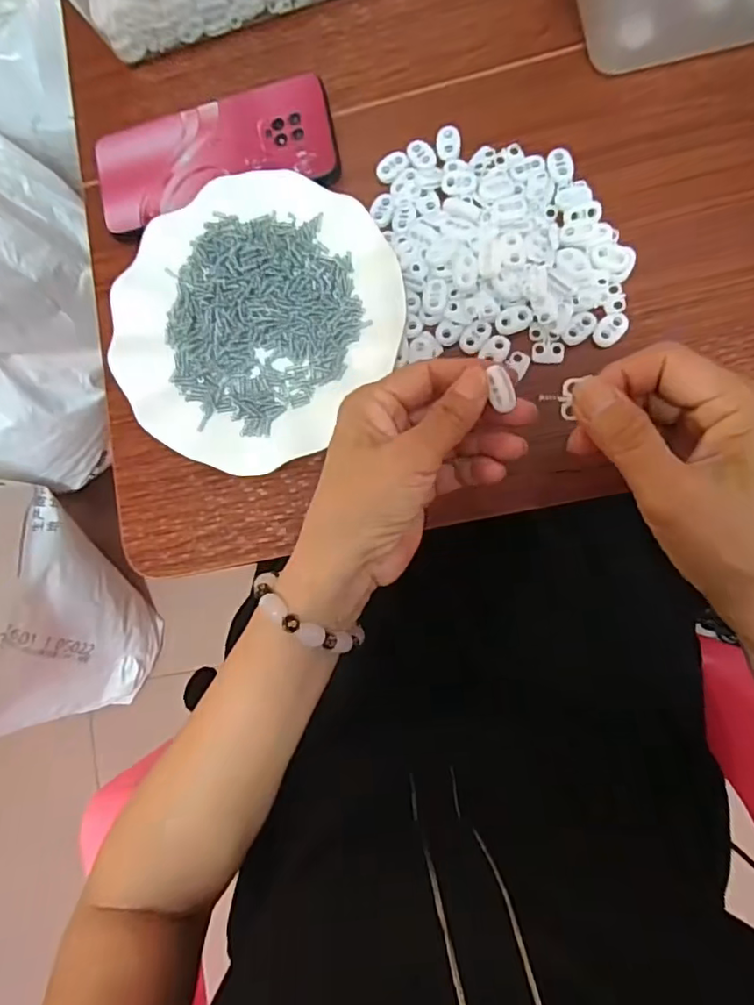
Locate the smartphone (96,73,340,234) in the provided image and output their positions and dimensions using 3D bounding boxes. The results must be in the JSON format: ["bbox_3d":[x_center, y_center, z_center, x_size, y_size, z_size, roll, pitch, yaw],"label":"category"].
[{"bbox_3d":[-0.111,-0.237,0.387,0.163,0.012,0.080,-8,85,6],"label":"smartphone"}]

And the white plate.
[{"bbox_3d":[-0.079,-0.116,0.365,0.172,0.022,0.181,0,86,7],"label":"white plate"}]

